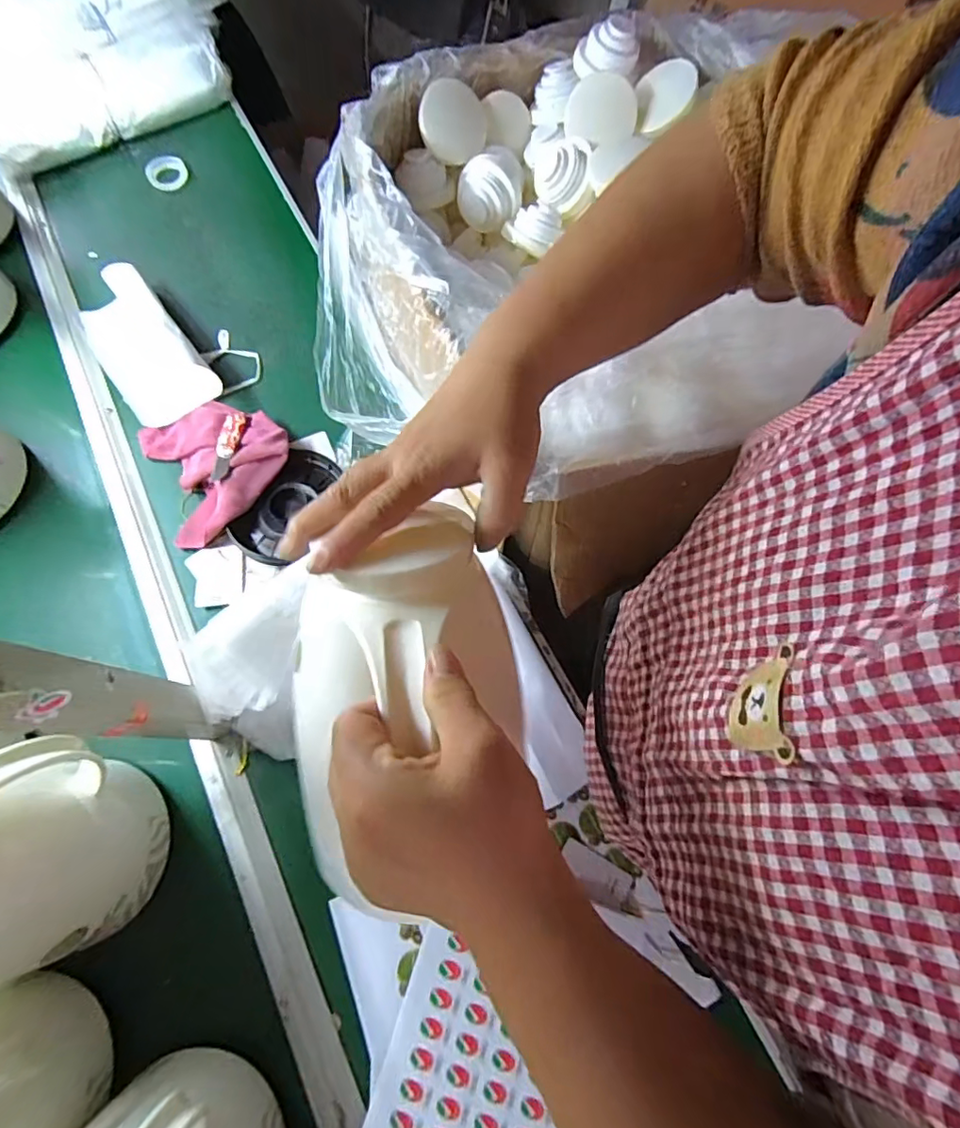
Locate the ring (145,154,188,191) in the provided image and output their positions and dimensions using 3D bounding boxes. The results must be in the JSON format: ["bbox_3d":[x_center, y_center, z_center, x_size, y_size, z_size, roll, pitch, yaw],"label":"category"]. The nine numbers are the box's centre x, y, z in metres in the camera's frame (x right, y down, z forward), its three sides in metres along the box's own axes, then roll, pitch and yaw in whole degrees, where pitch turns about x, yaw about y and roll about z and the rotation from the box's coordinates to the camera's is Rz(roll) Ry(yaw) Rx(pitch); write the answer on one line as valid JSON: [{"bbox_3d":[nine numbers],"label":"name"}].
[{"bbox_3d":[-0.484,-0.605,0.835,0.059,0.012,0.065,-32,73,-12],"label":"ring"}]

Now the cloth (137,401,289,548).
[{"bbox_3d":[-0.310,-0.124,0.642,0.158,0.040,0.185,-25,71,-10],"label":"cloth"}]

